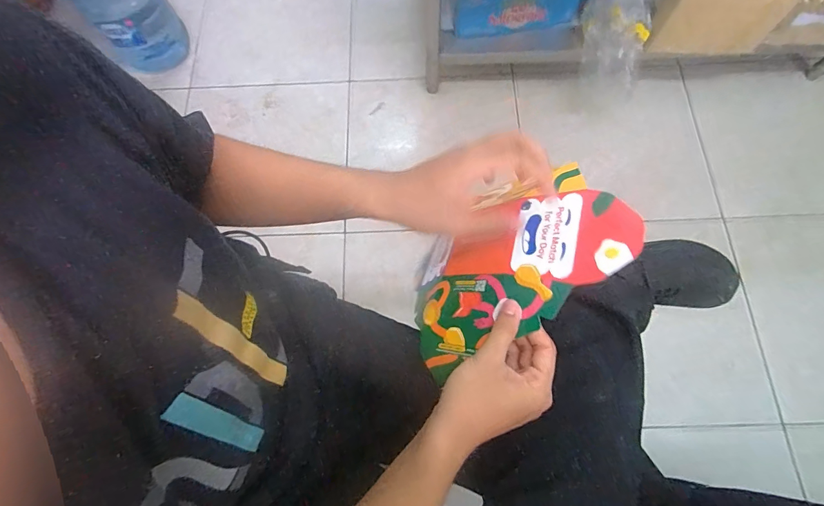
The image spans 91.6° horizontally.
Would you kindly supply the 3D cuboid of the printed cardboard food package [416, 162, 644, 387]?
[{"bbox_3d":[0.104,0.016,0.421,0.235,0.055,0.153,-35,47,22],"label":"printed cardboard food package"}]

